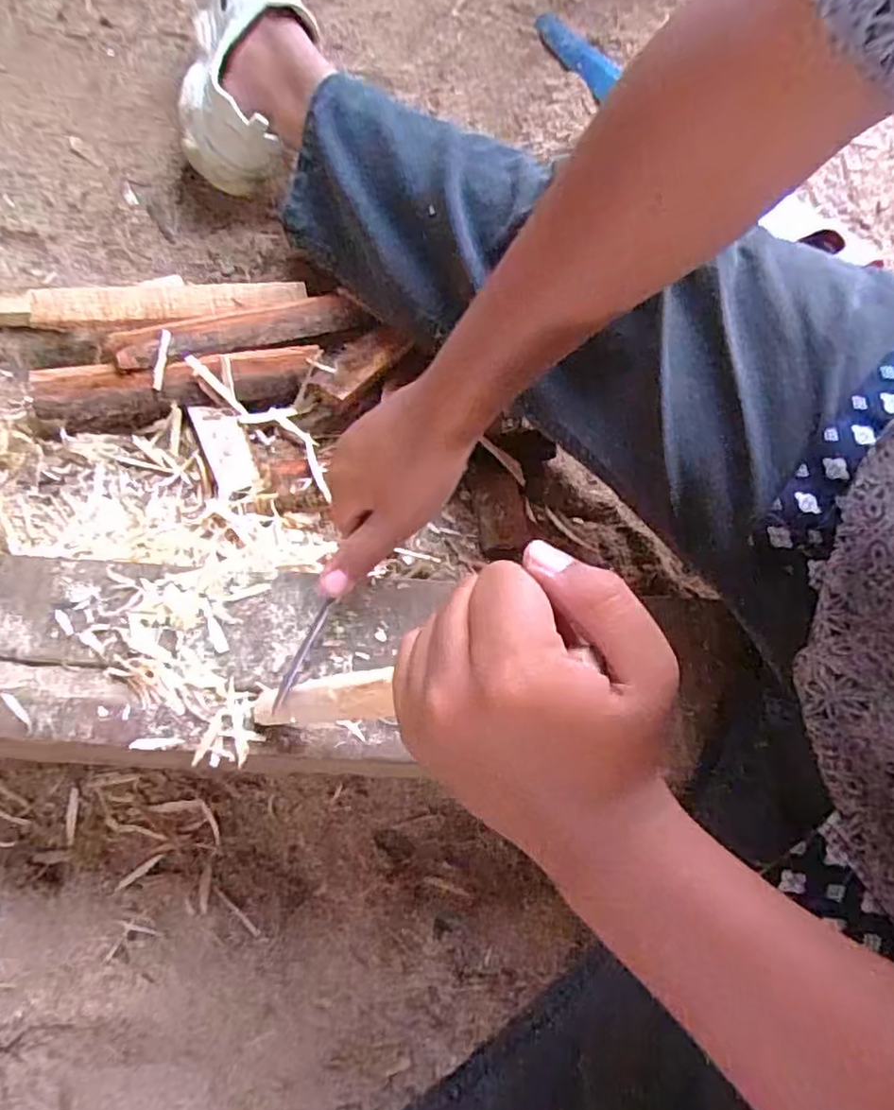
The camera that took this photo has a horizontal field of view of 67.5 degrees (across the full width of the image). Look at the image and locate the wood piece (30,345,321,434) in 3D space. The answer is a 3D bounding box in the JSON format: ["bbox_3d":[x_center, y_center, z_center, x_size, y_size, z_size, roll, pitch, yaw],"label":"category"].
[{"bbox_3d":[-0.235,-0.149,0.584,0.231,0.029,0.049,-11,75,-5],"label":"wood piece"}]

